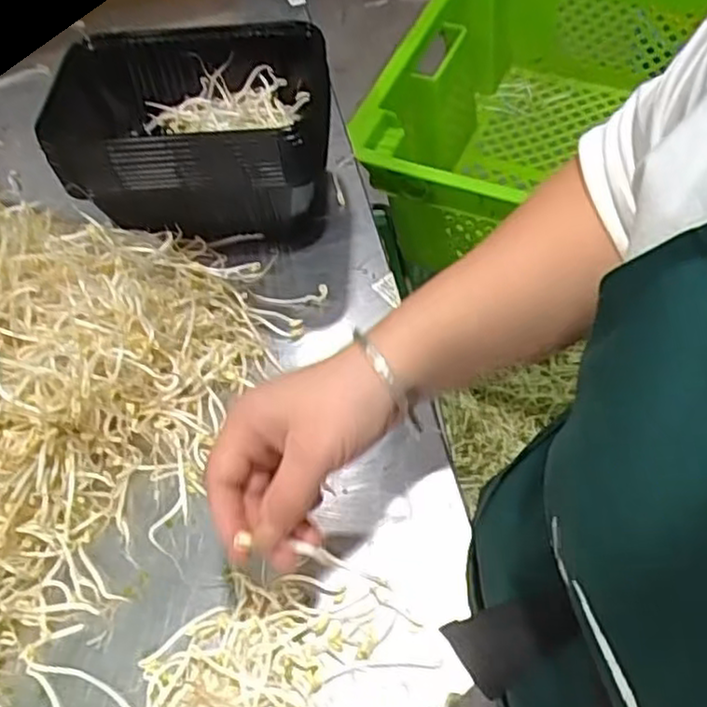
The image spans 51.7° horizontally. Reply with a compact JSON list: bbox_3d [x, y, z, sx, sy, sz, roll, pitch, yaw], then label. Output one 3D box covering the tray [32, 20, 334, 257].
[{"bbox_3d":[-0.106,-0.155,0.530,0.162,0.110,0.137,-1,55,4],"label":"tray"}]

